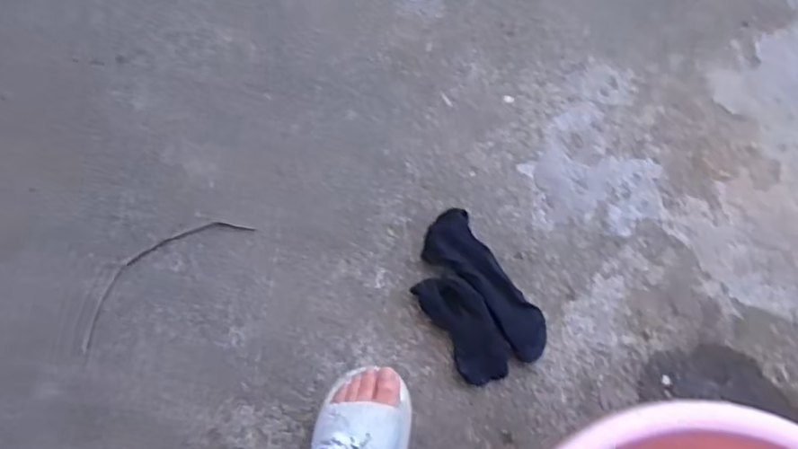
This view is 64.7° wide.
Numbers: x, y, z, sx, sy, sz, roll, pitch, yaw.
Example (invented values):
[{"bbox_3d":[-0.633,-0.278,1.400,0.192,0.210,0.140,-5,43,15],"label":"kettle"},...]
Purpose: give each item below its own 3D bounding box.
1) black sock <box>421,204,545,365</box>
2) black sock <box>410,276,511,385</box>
[{"bbox_3d":[0.102,0.072,0.750,0.065,0.047,0.198,-34,76,-9],"label":"black sock"},{"bbox_3d":[0.076,0.119,0.735,0.061,0.047,0.135,-27,75,-7],"label":"black sock"}]

